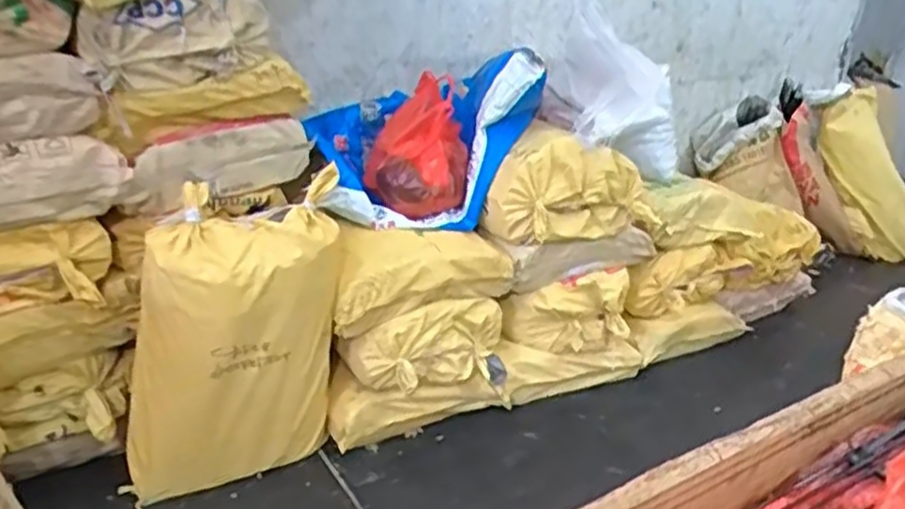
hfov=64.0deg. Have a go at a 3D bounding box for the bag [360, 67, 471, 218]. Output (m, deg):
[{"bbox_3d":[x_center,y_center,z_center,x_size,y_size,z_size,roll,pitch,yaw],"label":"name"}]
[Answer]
[{"bbox_3d":[-0.089,-0.241,1.700,0.203,0.286,0.160,-9,26,-26],"label":"bag"}]

